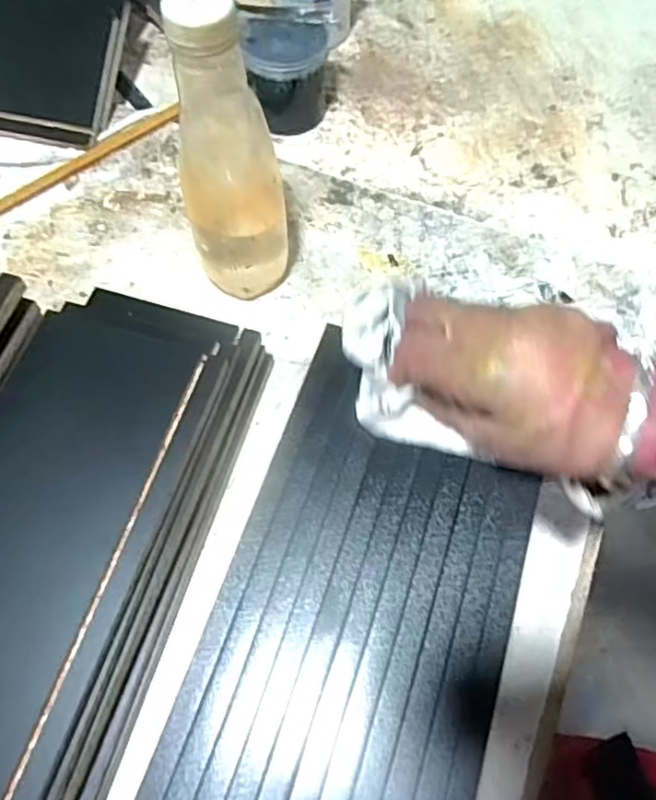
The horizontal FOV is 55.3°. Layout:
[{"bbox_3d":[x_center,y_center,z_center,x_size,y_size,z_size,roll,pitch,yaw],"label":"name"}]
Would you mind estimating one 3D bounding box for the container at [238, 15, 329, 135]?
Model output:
[{"bbox_3d":[-0.041,-0.309,0.602,0.079,0.078,0.082,-5,65,-4],"label":"container"}]

